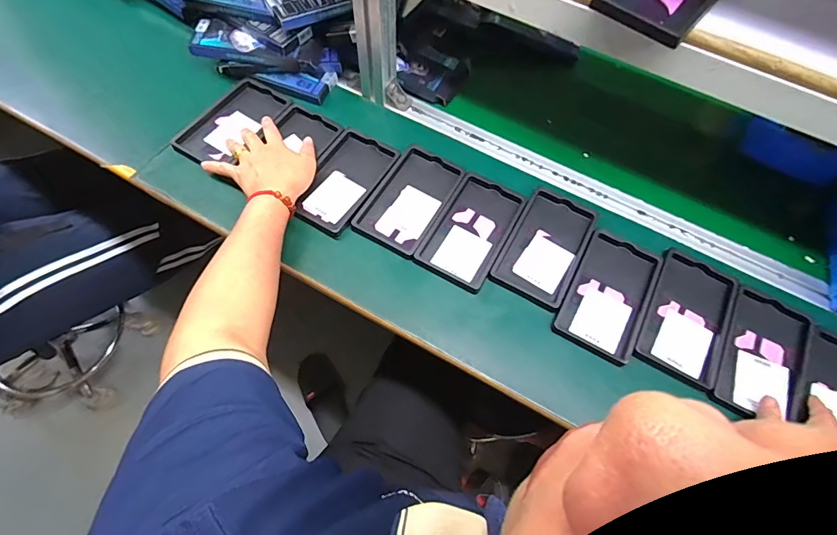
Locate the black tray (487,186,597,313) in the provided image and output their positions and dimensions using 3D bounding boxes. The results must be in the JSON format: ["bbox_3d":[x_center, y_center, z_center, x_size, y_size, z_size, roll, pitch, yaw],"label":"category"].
[{"bbox_3d":[0.165,-0.031,0.546,0.091,0.015,0.163,28,65,10],"label":"black tray"}]

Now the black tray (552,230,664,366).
[{"bbox_3d":[0.236,0.033,0.517,0.093,0.014,0.159,28,65,10],"label":"black tray"}]

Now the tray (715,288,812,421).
[{"bbox_3d":[0.405,0.105,0.488,0.084,0.022,0.156,29,65,11],"label":"tray"}]

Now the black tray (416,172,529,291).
[{"bbox_3d":[0.069,-0.052,0.552,0.089,0.012,0.158,27,65,10],"label":"black tray"}]

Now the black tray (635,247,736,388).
[{"bbox_3d":[0.329,0.059,0.510,0.094,0.013,0.159,26,65,9],"label":"black tray"}]

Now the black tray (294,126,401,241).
[{"bbox_3d":[-0.104,-0.119,0.573,0.095,0.015,0.161,26,65,9],"label":"black tray"}]

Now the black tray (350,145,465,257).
[{"bbox_3d":[-0.013,-0.094,0.566,0.091,0.014,0.161,28,65,10],"label":"black tray"}]

